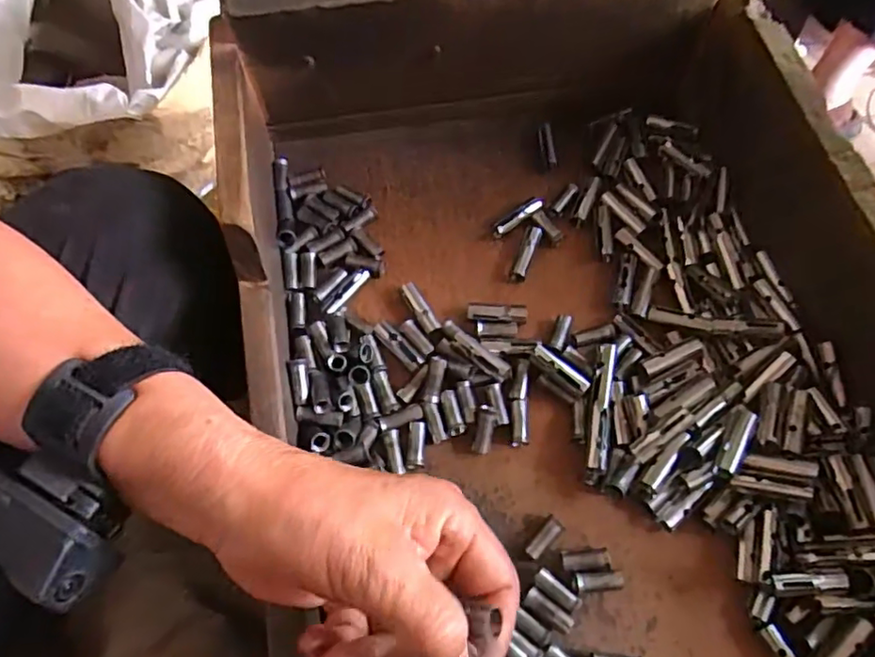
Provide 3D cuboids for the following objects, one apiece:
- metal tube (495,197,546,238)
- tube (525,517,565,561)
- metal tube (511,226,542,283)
[{"bbox_3d":[0.055,-0.076,0.402,0.042,0.004,0.008,-36,67,-20],"label":"metal tube"},{"bbox_3d":[0.057,0.112,0.318,0.023,0.008,0.009,-40,68,-22],"label":"tube"},{"bbox_3d":[0.059,-0.050,0.391,0.009,0.009,0.041,20,73,10],"label":"metal tube"}]

